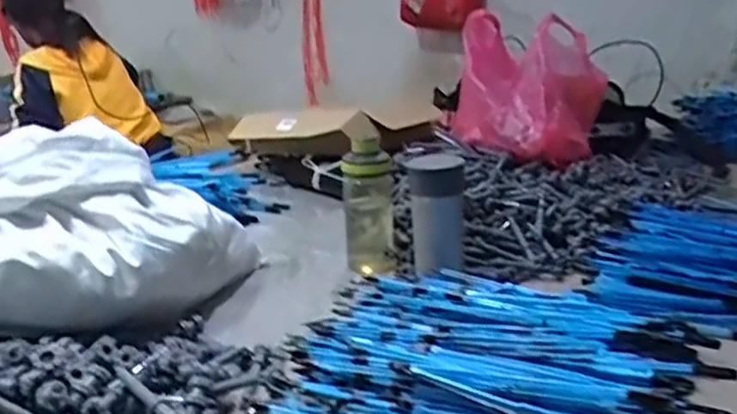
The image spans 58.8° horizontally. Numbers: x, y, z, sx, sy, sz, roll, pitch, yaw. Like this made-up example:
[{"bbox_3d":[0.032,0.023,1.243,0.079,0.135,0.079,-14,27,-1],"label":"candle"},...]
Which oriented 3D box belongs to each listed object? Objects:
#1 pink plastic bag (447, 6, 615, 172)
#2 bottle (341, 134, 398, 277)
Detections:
[{"bbox_3d":[0.274,-0.210,1.124,0.237,0.214,0.235,2,18,16],"label":"pink plastic bag"},{"bbox_3d":[0.002,-0.002,0.909,0.063,0.186,0.073,-2,17,1],"label":"bottle"}]

